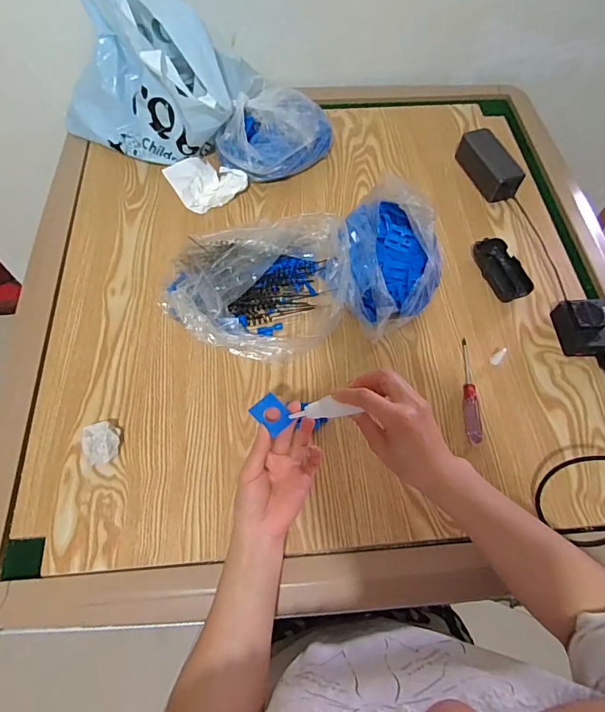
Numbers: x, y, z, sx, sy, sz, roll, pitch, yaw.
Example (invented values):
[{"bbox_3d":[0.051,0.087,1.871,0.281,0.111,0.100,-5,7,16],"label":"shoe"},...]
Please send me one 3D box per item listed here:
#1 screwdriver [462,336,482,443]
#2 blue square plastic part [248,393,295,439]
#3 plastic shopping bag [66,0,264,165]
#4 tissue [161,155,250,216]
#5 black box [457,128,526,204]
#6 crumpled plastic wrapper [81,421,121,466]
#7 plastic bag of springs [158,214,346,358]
[{"bbox_3d":[0.227,0.043,0.595,0.021,0.013,0.150,3,63,0],"label":"screwdriver"},{"bbox_3d":[-0.032,0.061,0.460,0.031,0.004,0.040,-39,70,-18],"label":"blue square plastic part"},{"bbox_3d":[-0.245,-0.475,0.735,0.337,0.211,0.212,17,64,7],"label":"plastic shopping bag"},{"bbox_3d":[-0.160,-0.293,0.739,0.115,0.051,0.082,-31,68,-16],"label":"tissue"},{"bbox_3d":[0.322,-0.327,0.760,0.055,0.049,0.134,-20,66,-11],"label":"black box"},{"bbox_3d":[-0.247,0.108,0.542,0.041,0.028,0.050,-11,64,-7],"label":"crumpled plastic wrapper"},{"bbox_3d":[-0.067,-0.109,0.633,0.257,0.072,0.226,-1,63,-2],"label":"plastic bag of springs"}]

